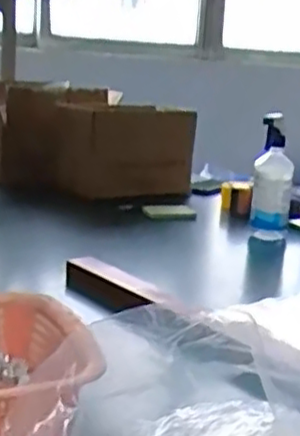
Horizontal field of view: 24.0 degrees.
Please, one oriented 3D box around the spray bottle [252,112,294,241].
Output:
[{"bbox_3d":[0.207,-0.051,1.199,0.066,0.239,0.070,6,14,12],"label":"spray bottle"}]

